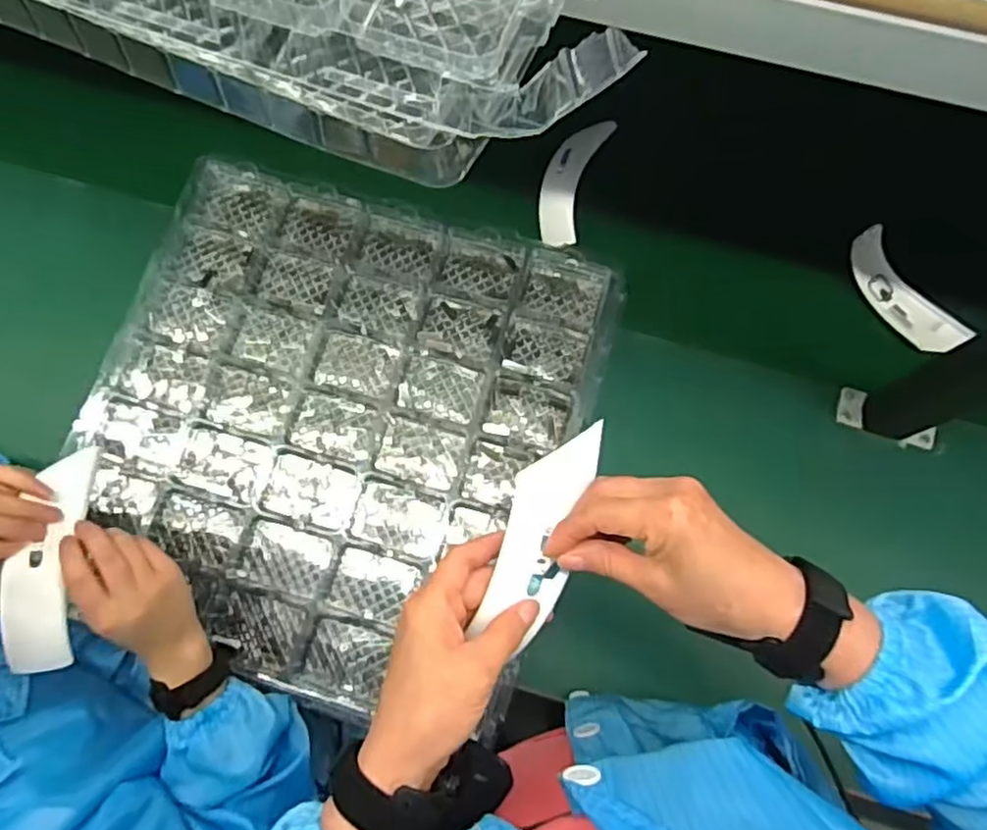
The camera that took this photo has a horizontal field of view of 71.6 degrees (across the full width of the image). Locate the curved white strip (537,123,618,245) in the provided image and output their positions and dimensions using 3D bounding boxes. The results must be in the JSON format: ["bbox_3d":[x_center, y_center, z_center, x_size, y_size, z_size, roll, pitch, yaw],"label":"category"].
[{"bbox_3d":[0.087,-0.269,0.784,0.056,0.028,0.165,19,78,5],"label":"curved white strip"}]

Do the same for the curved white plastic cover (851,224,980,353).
[{"bbox_3d":[0.447,-0.128,0.753,0.049,0.052,0.155,-36,79,-9],"label":"curved white plastic cover"}]

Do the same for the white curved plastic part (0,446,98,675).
[{"bbox_3d":[-0.338,0.103,0.526,0.038,0.043,0.173,-4,61,0],"label":"white curved plastic part"}]

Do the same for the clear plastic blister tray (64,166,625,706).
[{"bbox_3d":[-0.168,0.008,0.714,0.489,0.023,0.492,17,78,5],"label":"clear plastic blister tray"}]

